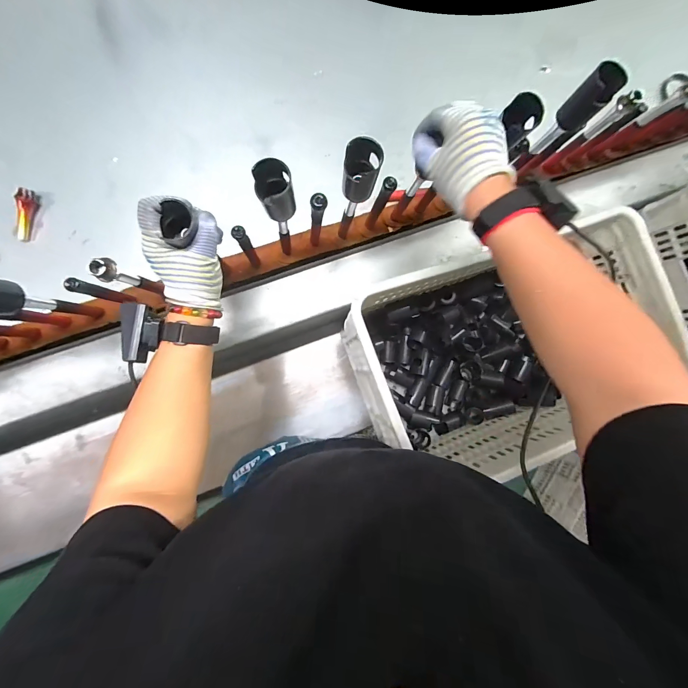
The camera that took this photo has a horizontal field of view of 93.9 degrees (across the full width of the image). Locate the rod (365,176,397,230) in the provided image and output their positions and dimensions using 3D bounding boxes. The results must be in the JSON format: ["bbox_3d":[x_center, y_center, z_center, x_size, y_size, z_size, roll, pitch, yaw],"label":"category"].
[{"bbox_3d":[0.054,-0.214,0.501,0.019,0.137,0.020,24,85,-4],"label":"rod"}]

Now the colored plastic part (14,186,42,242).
[{"bbox_3d":[-0.540,-0.217,0.543,0.031,0.023,0.084,14,86,-5],"label":"colored plastic part"}]

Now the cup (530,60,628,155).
[{"bbox_3d":[0.315,-0.318,0.448,0.041,0.127,0.038,0,87,-6],"label":"cup"}]

